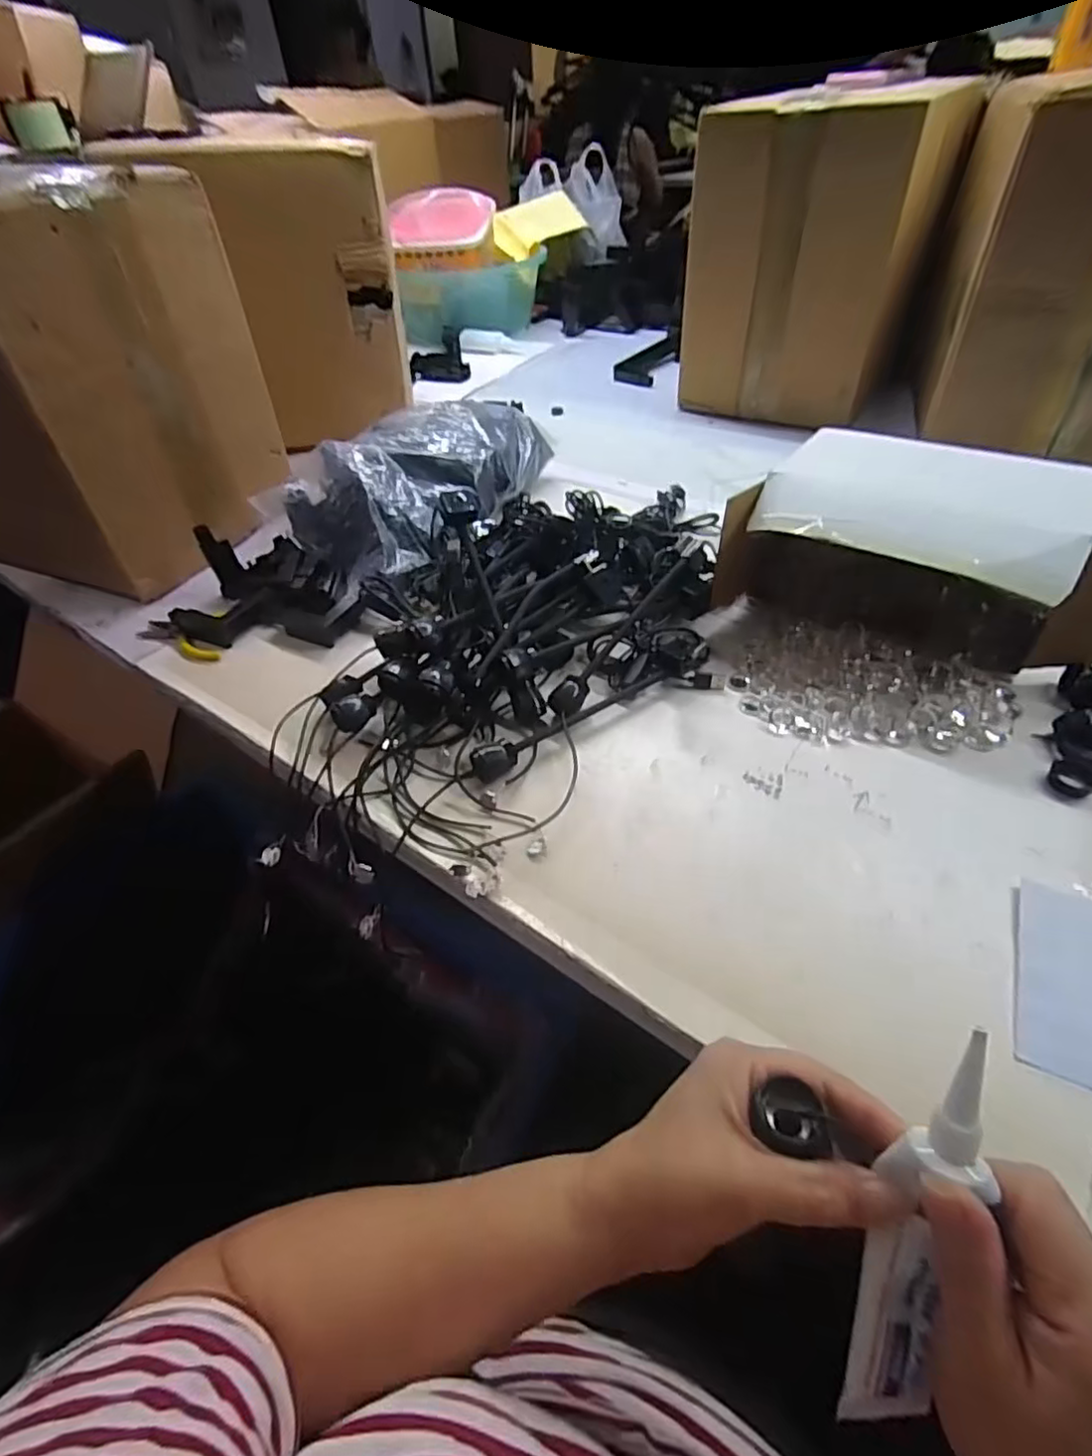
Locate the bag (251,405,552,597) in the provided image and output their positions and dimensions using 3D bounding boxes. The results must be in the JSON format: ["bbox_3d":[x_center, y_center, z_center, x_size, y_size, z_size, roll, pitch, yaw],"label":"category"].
[{"bbox_3d":[-0.146,-0.302,0.774,0.200,0.104,0.332,33,56,31],"label":"bag"}]

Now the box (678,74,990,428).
[{"bbox_3d":[0.387,-0.658,0.907,0.279,0.356,0.287,26,53,27],"label":"box"}]

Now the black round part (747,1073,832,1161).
[{"bbox_3d":[0.095,0.150,0.245,0.025,0.013,0.023,8,47,11],"label":"black round part"}]

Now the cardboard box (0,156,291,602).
[{"bbox_3d":[-0.590,-0.405,0.726,0.437,0.329,0.265,13,48,17],"label":"cardboard box"}]

